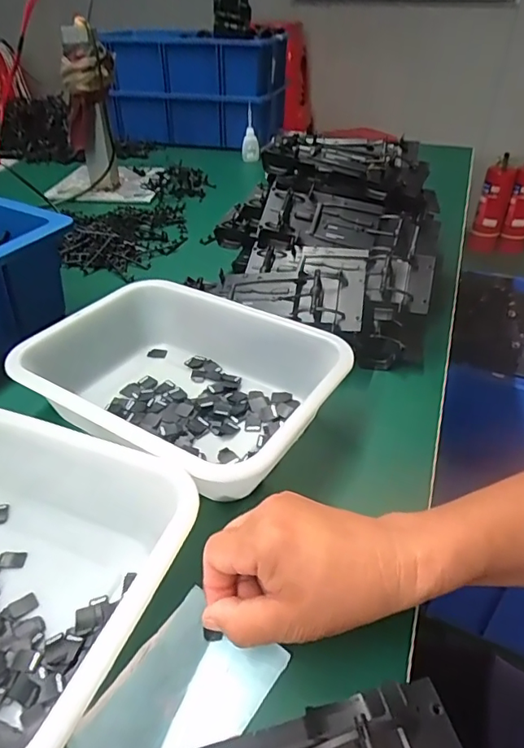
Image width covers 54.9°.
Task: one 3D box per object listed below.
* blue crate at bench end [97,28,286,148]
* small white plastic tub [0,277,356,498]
[{"bbox_3d":[-0.153,-0.669,1.173,0.363,0.211,0.248,9,39,12],"label":"blue crate at bench end"},{"bbox_3d":[-0.066,0.007,0.423,0.236,0.061,0.177,22,43,26],"label":"small white plastic tub"}]

